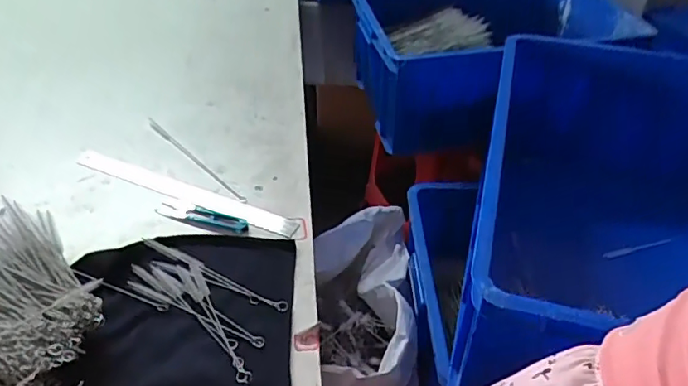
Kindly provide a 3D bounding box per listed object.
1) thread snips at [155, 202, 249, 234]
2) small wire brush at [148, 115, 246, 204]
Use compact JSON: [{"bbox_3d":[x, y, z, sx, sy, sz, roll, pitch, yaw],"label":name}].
[{"bbox_3d":[-0.173,0.028,0.674,0.123,0.006,0.032,14,41,14],"label":"thread snips"},{"bbox_3d":[-0.220,-0.053,0.786,0.015,0.012,0.265,-29,49,-32],"label":"small wire brush"}]

